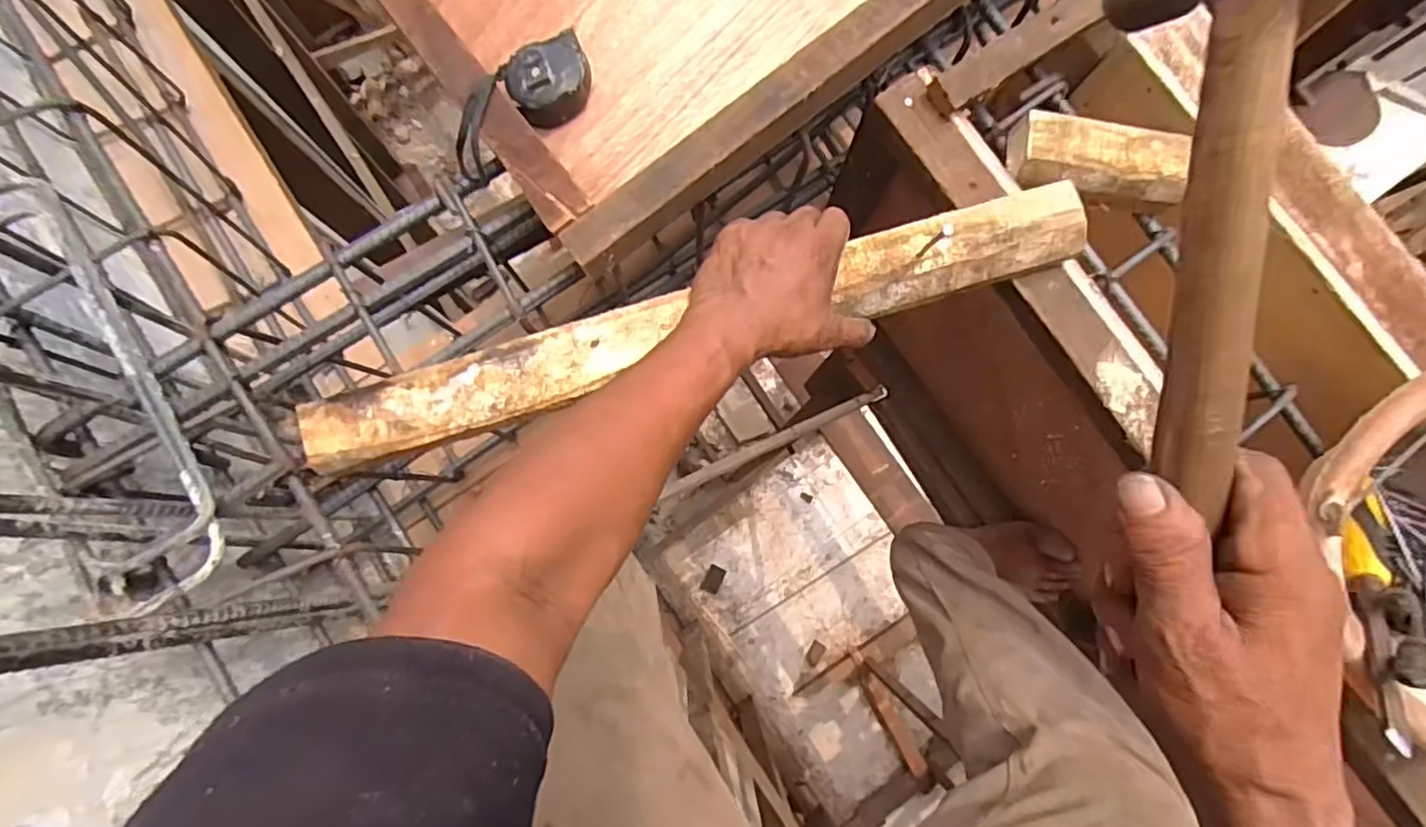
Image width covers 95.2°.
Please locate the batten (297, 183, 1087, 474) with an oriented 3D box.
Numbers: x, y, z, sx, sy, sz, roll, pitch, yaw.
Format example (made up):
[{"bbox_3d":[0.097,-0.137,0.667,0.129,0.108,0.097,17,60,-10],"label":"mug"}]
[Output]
[{"bbox_3d":[-0.016,-0.062,0.482,0.585,0.020,0.058,-15,83,0],"label":"batten"}]

